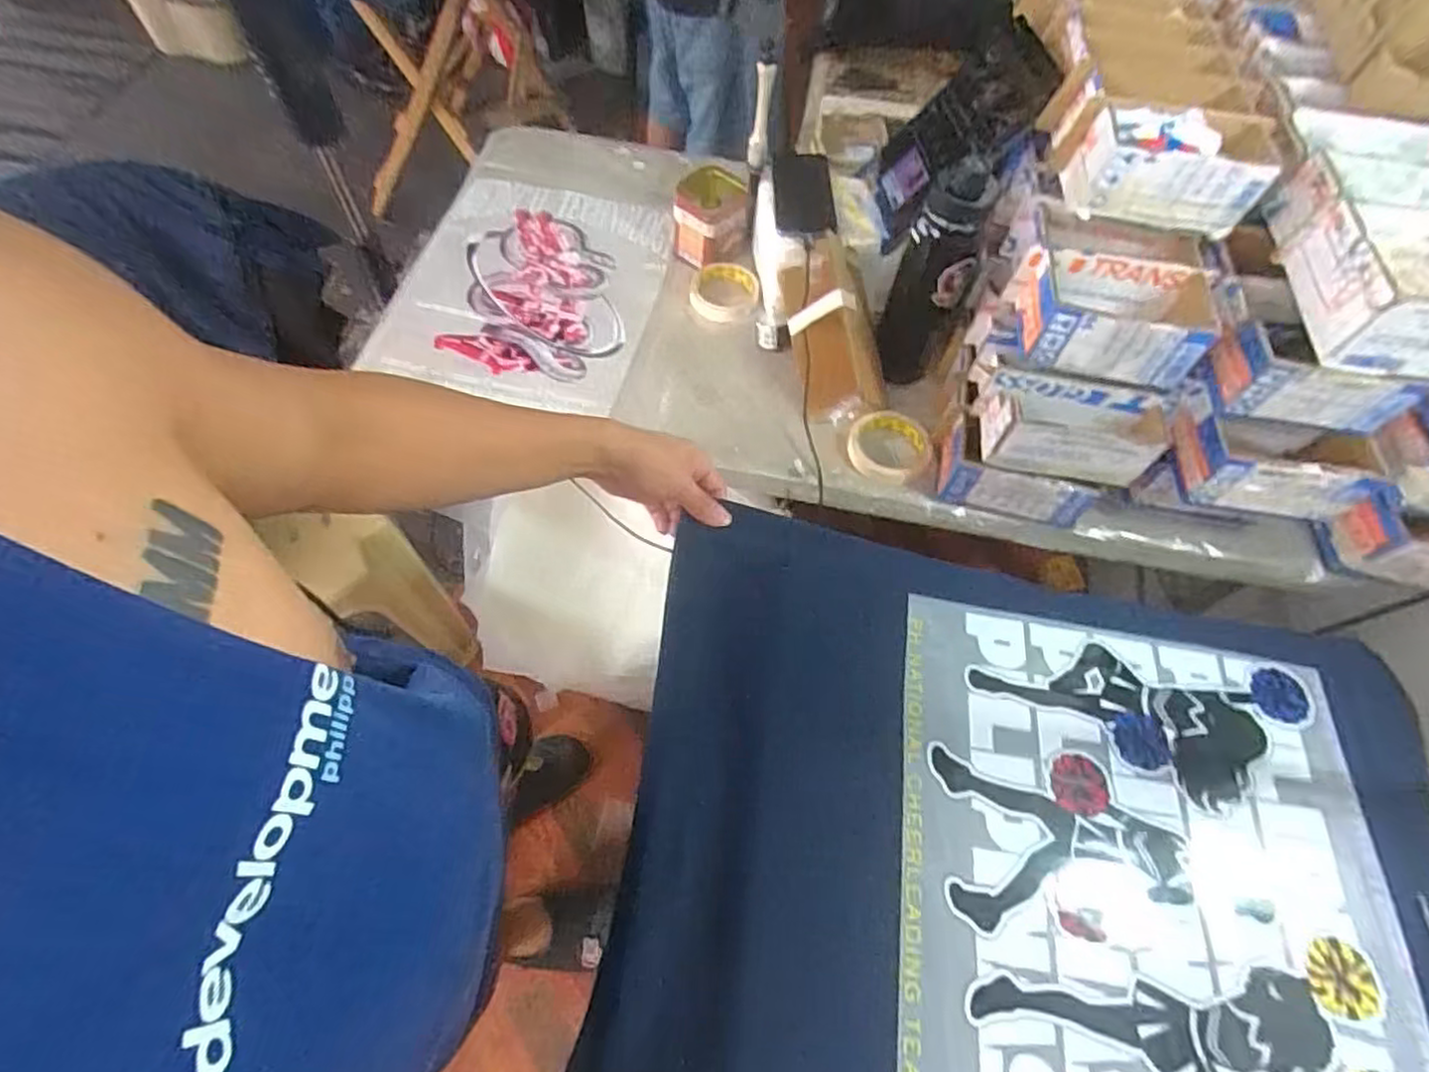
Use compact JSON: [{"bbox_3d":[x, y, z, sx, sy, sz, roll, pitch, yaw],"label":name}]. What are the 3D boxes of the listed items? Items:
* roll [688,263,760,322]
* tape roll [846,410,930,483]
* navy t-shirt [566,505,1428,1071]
[{"bbox_3d":[0.010,-0.333,0.947,0.092,0.020,0.105,17,60,6],"label":"roll"},{"bbox_3d":[0.208,-0.103,0.813,0.096,0.021,0.094,2,60,-3],"label":"tape roll"},{"bbox_3d":[0.241,0.241,0.523,0.617,0.082,0.428,13,60,3],"label":"navy t-shirt"}]

